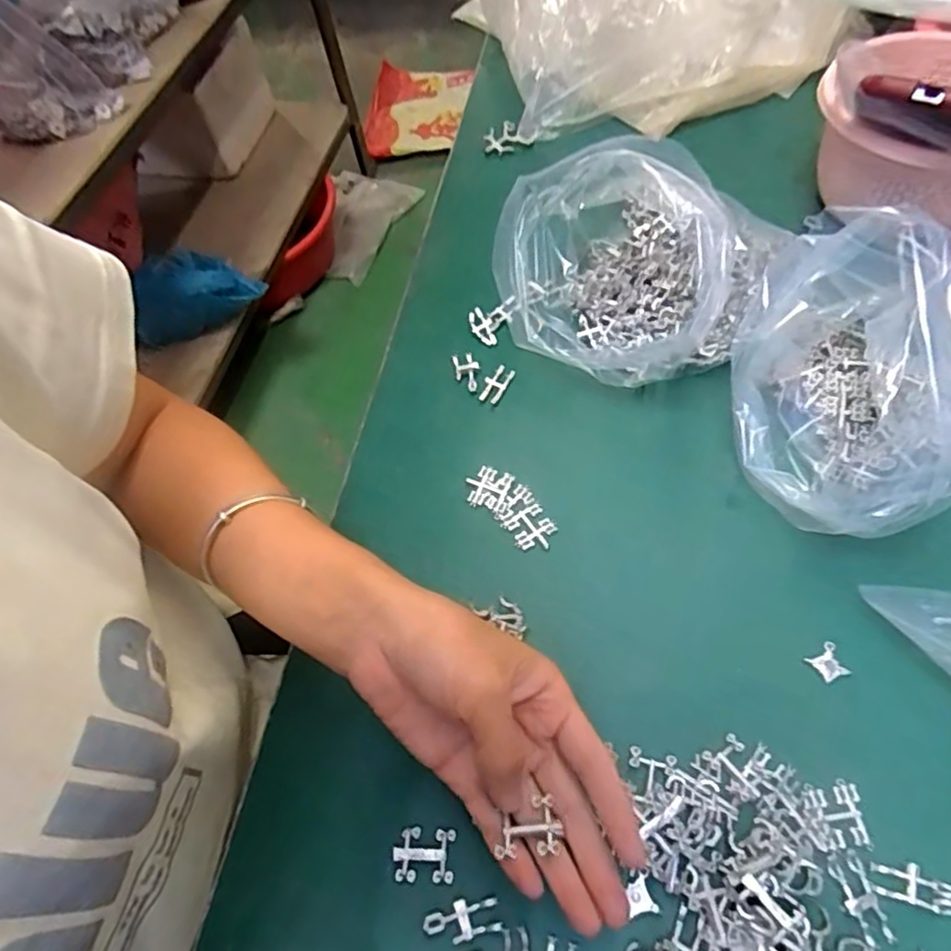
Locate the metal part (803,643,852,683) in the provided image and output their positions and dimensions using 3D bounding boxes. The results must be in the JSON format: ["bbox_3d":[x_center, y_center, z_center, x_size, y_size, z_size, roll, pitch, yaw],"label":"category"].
[{"bbox_3d":[0.180,0.096,0.330,0.017,0.004,0.016,-21,59,-8],"label":"metal part"}]

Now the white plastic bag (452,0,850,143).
[{"bbox_3d":[0.164,-0.462,0.605,0.302,0.093,0.312,-13,59,-1],"label":"white plastic bag"}]

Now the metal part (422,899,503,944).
[{"bbox_3d":[-0.006,0.197,0.285,0.033,0.004,0.015,-14,58,-4],"label":"metal part"}]

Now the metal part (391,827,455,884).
[{"bbox_3d":[-0.024,0.176,0.299,0.028,0.008,0.021,-1,58,4],"label":"metal part"}]

